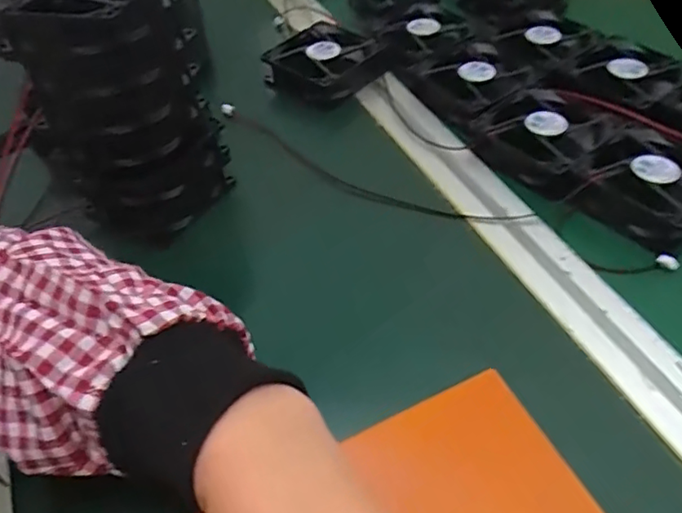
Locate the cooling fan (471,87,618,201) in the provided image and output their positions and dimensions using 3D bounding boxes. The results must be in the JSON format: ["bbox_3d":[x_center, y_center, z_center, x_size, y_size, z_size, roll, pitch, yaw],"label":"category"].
[{"bbox_3d":[0.151,-0.084,0.417,0.080,0.028,0.089,-33,54,-26],"label":"cooling fan"}]

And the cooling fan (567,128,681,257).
[{"bbox_3d":[0.208,-0.047,0.380,0.077,0.030,0.085,35,57,29],"label":"cooling fan"}]

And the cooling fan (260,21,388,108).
[{"bbox_3d":[-0.010,-0.170,0.494,0.085,0.026,0.079,-31,53,-24],"label":"cooling fan"}]

